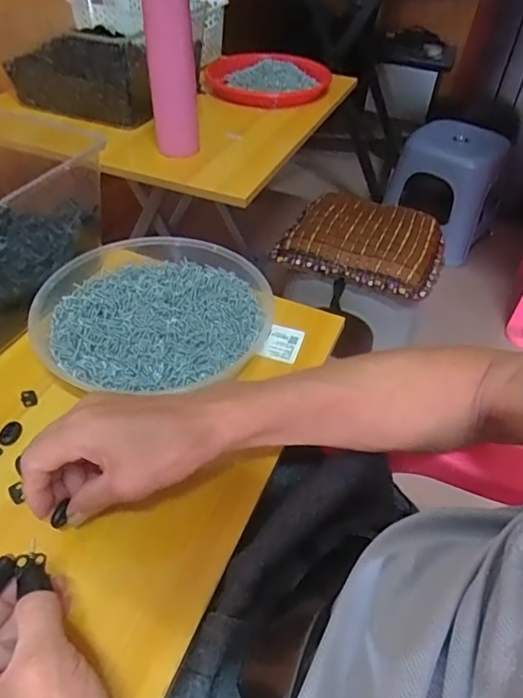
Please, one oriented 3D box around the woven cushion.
[{"bbox_3d":[0.204,-0.217,0.984,0.298,0.037,0.252,19,47,14],"label":"woven cushion"}]

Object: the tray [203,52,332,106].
[{"bbox_3d":[0.012,-0.545,1.004,0.247,0.040,0.205,10,46,5],"label":"tray"}]

